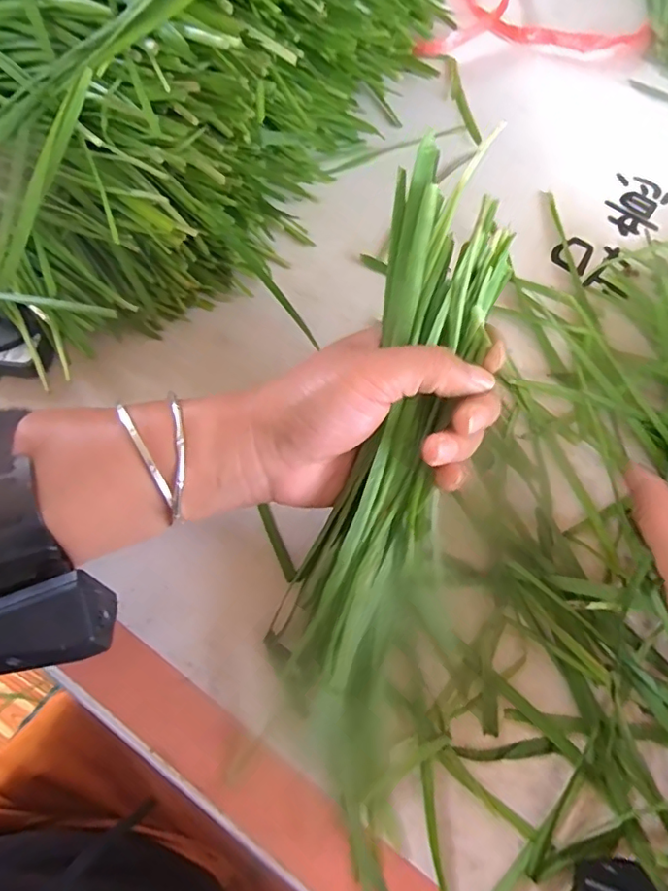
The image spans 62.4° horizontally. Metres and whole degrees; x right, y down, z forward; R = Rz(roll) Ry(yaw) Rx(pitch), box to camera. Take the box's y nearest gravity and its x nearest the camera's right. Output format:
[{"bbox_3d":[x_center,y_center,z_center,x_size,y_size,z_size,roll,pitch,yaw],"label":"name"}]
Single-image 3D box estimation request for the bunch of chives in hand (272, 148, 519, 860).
[{"bbox_3d":[0.022,0.021,0.249,0.065,0.029,0.281,12,97,3],"label":"bunch of chives in hand"}]

